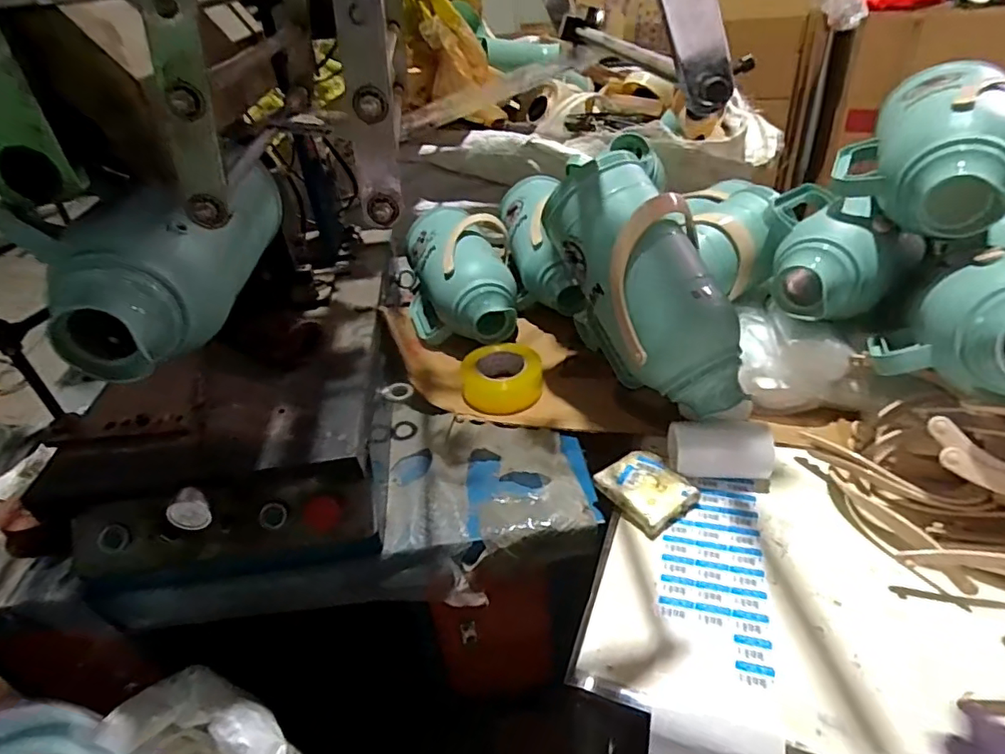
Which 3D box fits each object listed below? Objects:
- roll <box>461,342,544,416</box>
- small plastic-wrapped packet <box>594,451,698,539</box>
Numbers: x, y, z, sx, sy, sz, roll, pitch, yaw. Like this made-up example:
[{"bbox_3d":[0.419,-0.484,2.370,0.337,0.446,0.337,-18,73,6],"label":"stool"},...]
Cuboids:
[{"bbox_3d":[0.000,0.001,0.900,0.121,0.065,0.121,-3,37,3],"label":"roll"},{"bbox_3d":[0.177,0.137,0.696,0.088,0.031,0.097,-25,41,-25],"label":"small plastic-wrapped packet"}]

